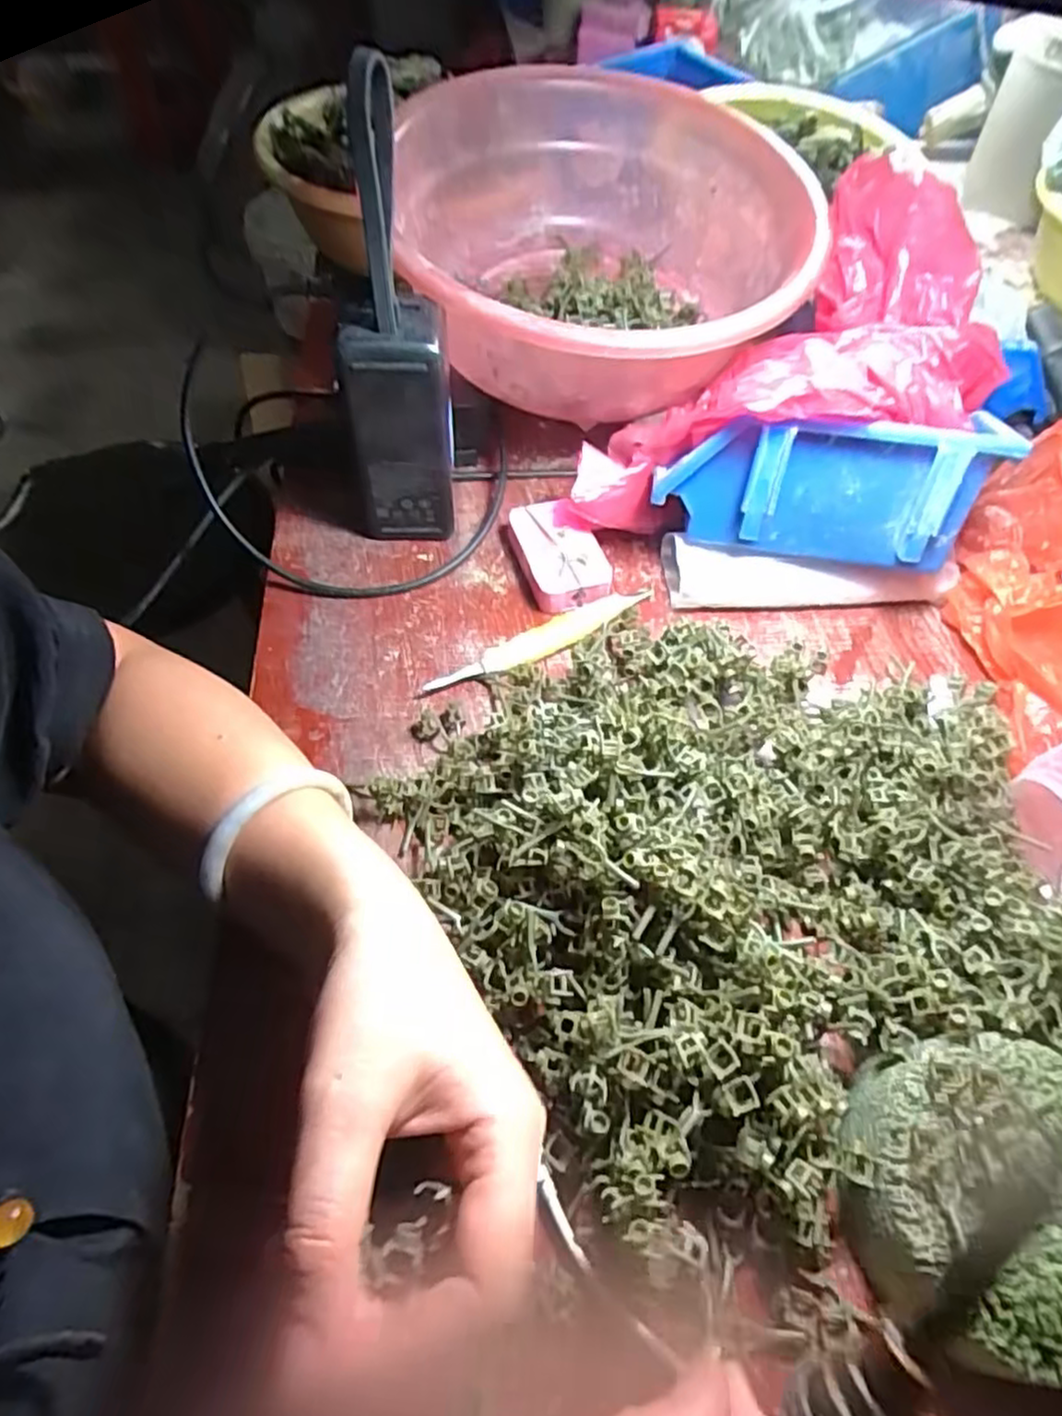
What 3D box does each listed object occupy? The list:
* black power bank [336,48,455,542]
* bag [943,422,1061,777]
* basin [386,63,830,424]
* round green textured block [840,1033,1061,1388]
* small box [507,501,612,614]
[{"bbox_3d":[-0.071,-0.173,0.357,0.057,0.222,0.045,-3,58,-4],"label":"black power bank"},{"bbox_3d":[0.318,-0.082,0.406,0.128,0.074,0.211,3,58,0],"label":"bag"},{"bbox_3d":[0.050,-0.270,0.422,0.239,0.102,0.241,1,58,-1],"label":"basin"},{"bbox_3d":[0.170,0.179,0.259,0.110,0.053,0.099,7,58,3],"label":"round green textured block"},{"bbox_3d":[0.016,-0.093,0.428,0.047,0.019,0.073,-17,60,-12],"label":"small box"}]

